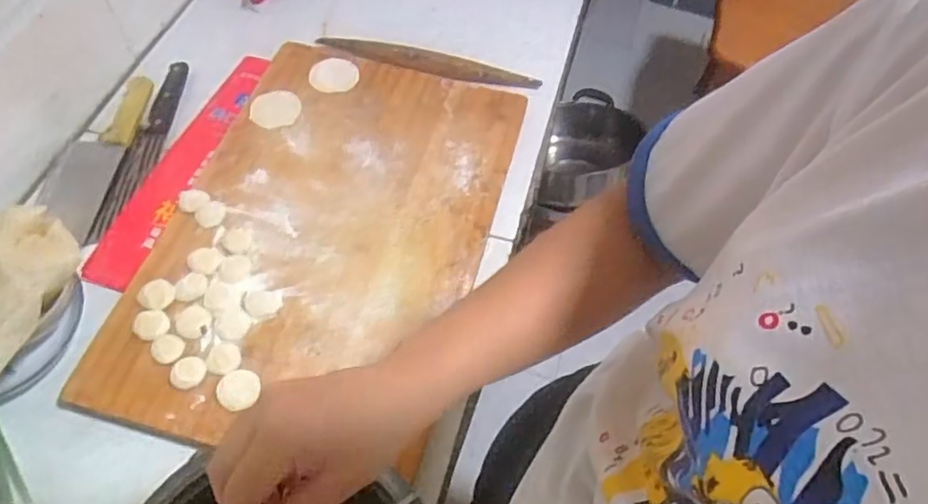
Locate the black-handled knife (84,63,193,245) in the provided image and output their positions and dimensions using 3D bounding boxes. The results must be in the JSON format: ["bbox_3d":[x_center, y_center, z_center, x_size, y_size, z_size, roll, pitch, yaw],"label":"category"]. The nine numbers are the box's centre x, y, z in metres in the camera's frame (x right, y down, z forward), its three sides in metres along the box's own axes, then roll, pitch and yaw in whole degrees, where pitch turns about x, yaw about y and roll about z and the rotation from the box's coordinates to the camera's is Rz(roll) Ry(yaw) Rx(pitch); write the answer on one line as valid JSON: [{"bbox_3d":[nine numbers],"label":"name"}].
[{"bbox_3d":[-0.423,-0.142,0.849,0.043,0.024,0.303,7,58,2],"label":"black-handled knife"}]

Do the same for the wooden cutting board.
[{"bbox_3d":[-0.159,-0.044,0.780,0.373,0.032,0.569,12,58,5],"label":"wooden cutting board"}]

